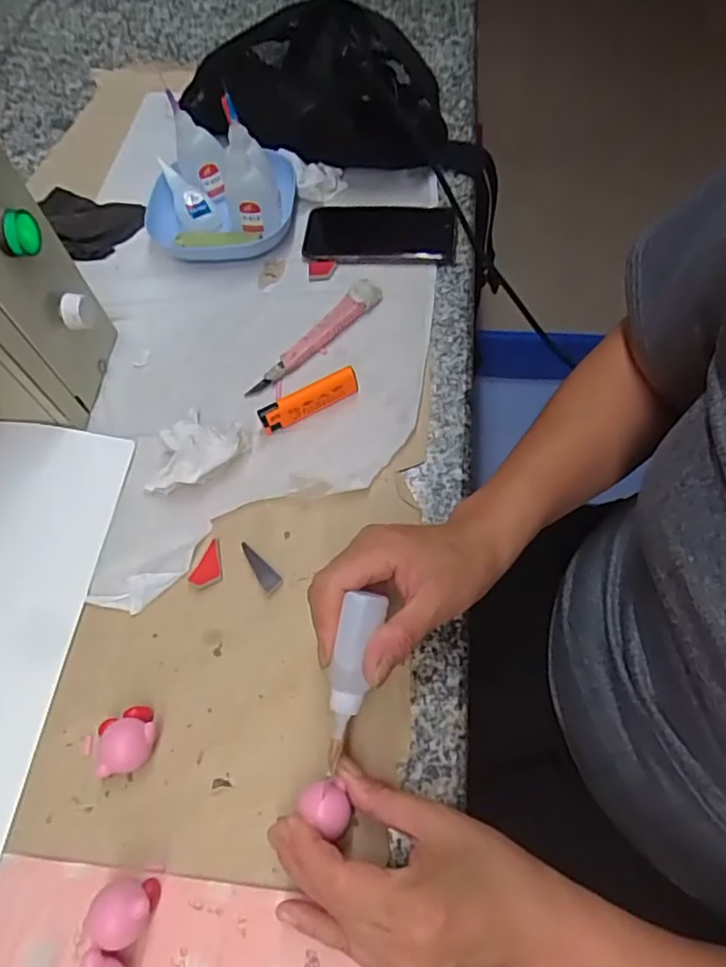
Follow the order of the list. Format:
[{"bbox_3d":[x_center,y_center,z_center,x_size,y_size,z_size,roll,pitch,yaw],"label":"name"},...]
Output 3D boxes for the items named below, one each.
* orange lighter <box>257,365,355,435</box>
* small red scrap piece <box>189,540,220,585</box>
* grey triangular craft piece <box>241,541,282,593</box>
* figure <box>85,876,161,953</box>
[{"bbox_3d":[-0.042,-0.065,0.469,0.078,0.024,0.013,-26,63,-9],"label":"orange lighter"},{"bbox_3d":[-0.104,0.057,0.422,0.018,0.006,0.032,22,66,15],"label":"small red scrap piece"},{"bbox_3d":[-0.072,0.057,0.418,0.013,0.004,0.041,-38,62,-21],"label":"grey triangular craft piece"},{"bbox_3d":[-0.127,0.226,0.321,0.034,0.029,0.028,-14,62,-3],"label":"figure"}]

